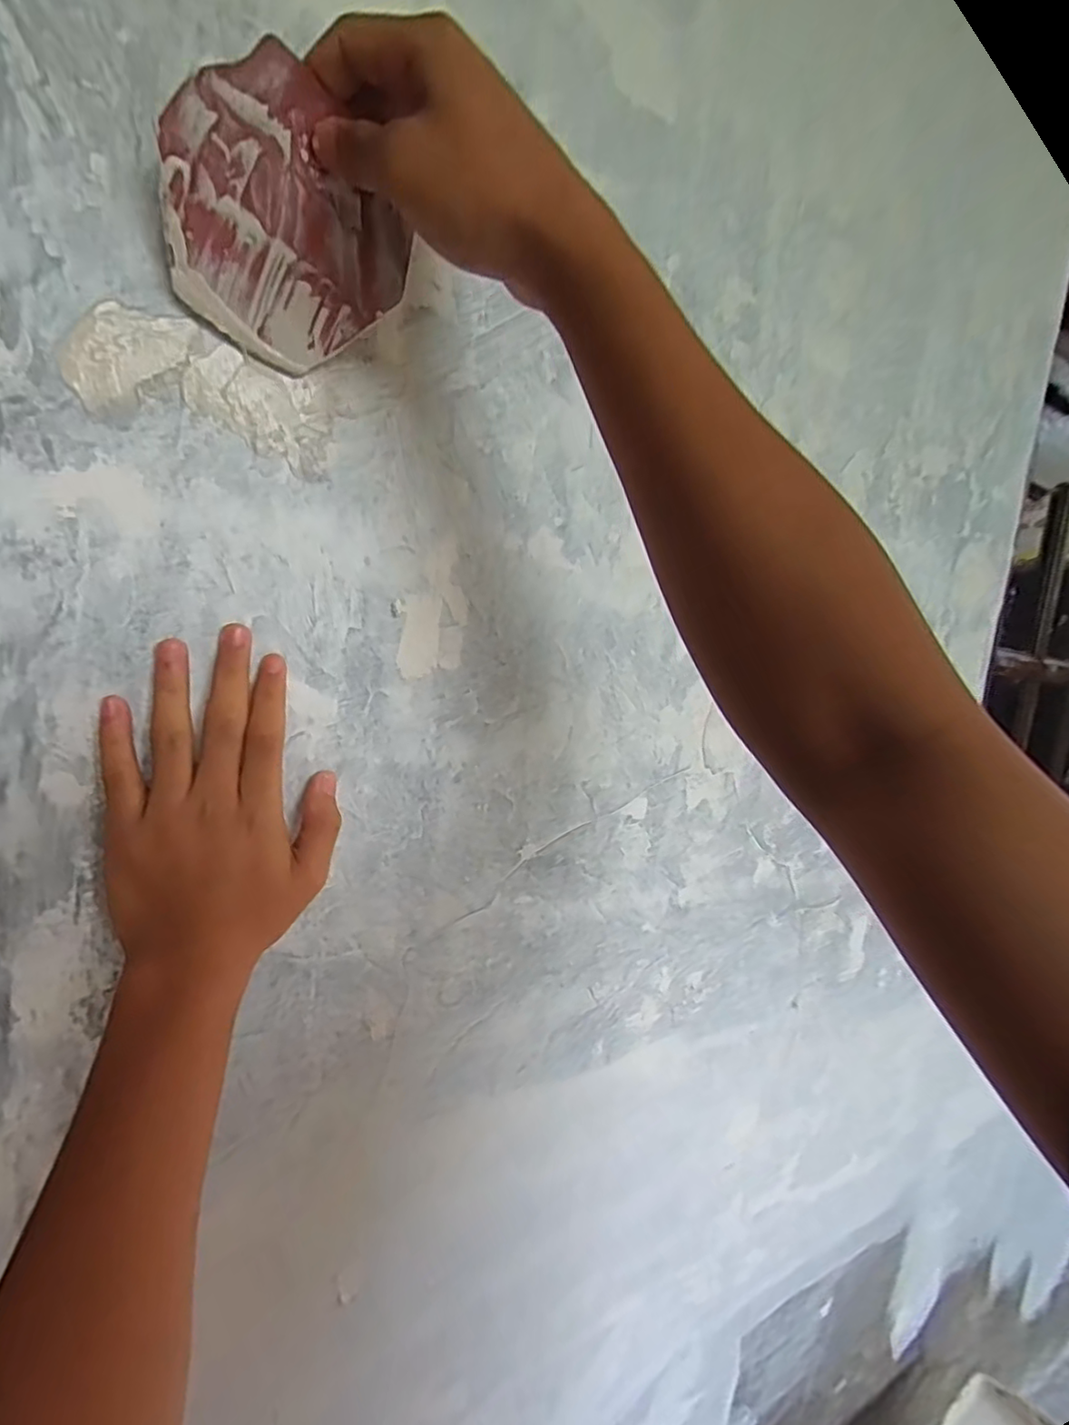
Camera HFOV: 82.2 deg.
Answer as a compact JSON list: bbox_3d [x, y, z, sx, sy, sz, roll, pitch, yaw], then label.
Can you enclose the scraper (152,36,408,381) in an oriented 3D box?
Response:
[{"bbox_3d":[-0.113,-0.210,0.269,0.094,0.092,0.004,50,10,-42],"label":"scraper"}]

